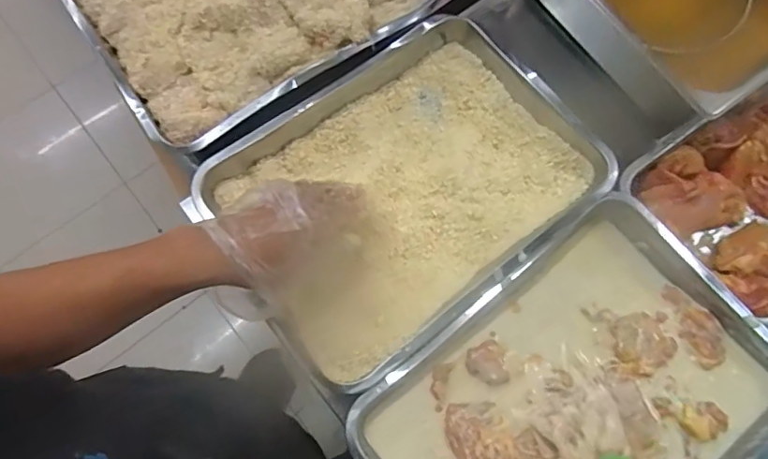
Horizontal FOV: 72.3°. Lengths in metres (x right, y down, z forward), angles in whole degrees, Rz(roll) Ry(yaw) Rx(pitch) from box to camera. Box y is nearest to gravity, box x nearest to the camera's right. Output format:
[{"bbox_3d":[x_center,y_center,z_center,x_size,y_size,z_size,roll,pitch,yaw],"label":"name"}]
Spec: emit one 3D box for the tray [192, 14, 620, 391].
[{"bbox_3d":[0.029,-0.049,0.572,0.375,0.054,0.283,-35,77,-11],"label":"tray"}]

